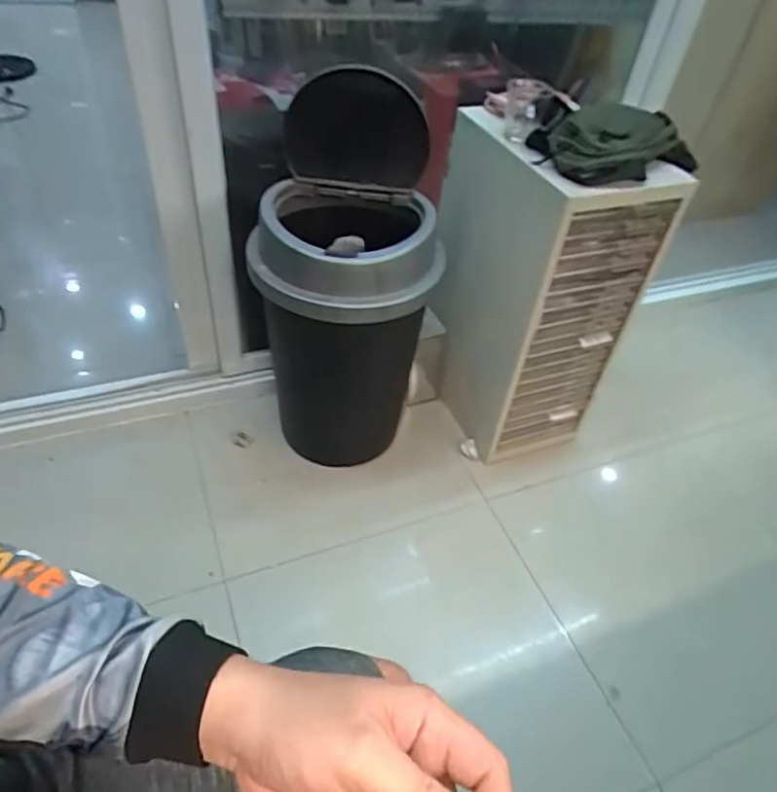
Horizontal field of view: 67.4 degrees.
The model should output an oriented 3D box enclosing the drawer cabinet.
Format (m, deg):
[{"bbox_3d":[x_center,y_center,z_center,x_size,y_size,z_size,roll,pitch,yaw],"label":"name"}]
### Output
[{"bbox_3d":[0.319,-0.232,1.361,0.329,0.699,0.406,-10,47,-16],"label":"drawer cabinet"}]

